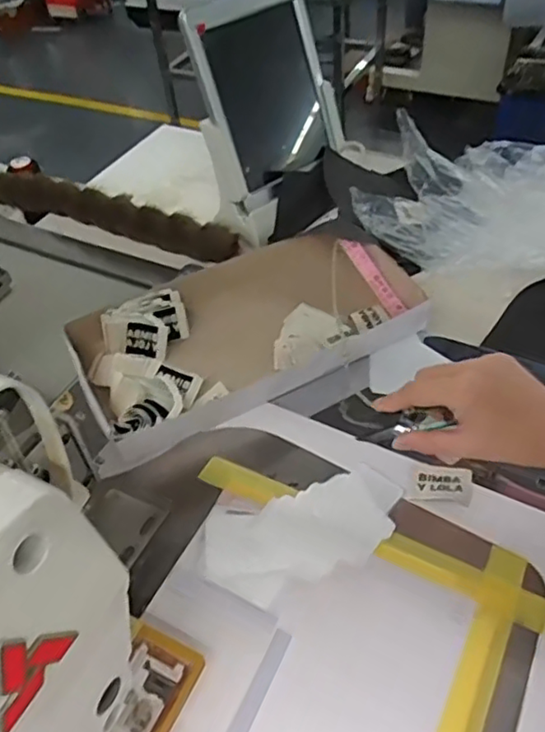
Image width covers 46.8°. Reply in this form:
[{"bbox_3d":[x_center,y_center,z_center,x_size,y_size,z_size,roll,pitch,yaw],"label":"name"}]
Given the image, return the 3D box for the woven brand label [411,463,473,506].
[{"bbox_3d":[0.131,0.089,0.485,0.043,0.004,0.033,7,48,12],"label":"woven brand label"}]

